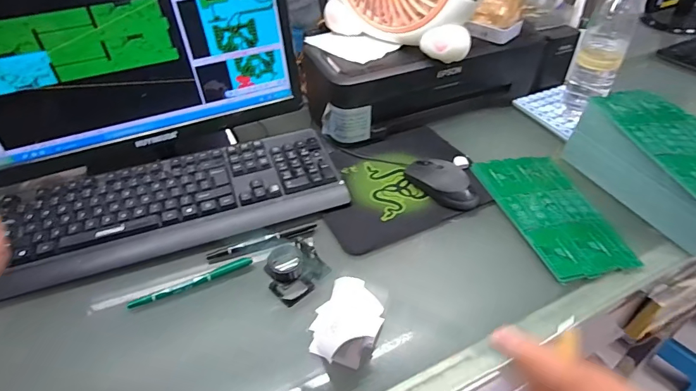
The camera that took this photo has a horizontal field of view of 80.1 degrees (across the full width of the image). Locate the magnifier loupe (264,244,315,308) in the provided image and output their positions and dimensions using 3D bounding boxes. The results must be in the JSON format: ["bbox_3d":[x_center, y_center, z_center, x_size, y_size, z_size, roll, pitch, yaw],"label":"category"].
[{"bbox_3d":[-0.066,0.088,0.462,0.042,0.052,0.042,-31,50,-29],"label":"magnifier loupe"}]

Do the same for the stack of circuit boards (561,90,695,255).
[{"bbox_3d":[0.421,-0.041,0.551,0.127,0.093,0.219,-9,43,-9],"label":"stack of circuit boards"}]

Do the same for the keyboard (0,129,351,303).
[{"bbox_3d":[-0.230,0.006,0.566,0.442,0.035,0.166,-15,44,-15],"label":"keyboard"}]

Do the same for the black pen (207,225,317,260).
[{"bbox_3d":[-0.108,0.057,0.528,0.140,0.009,0.009,-15,44,-15],"label":"black pen"}]

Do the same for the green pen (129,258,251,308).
[{"bbox_3d":[-0.182,0.100,0.484,0.139,0.007,0.015,-20,45,-19],"label":"green pen"}]

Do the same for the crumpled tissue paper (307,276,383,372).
[{"bbox_3d":[0.000,0.128,0.433,0.069,0.032,0.101,16,45,18],"label":"crumpled tissue paper"}]

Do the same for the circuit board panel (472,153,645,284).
[{"bbox_3d":[0.274,0.018,0.564,0.124,0.006,0.222,-9,43,-9],"label":"circuit board panel"}]

